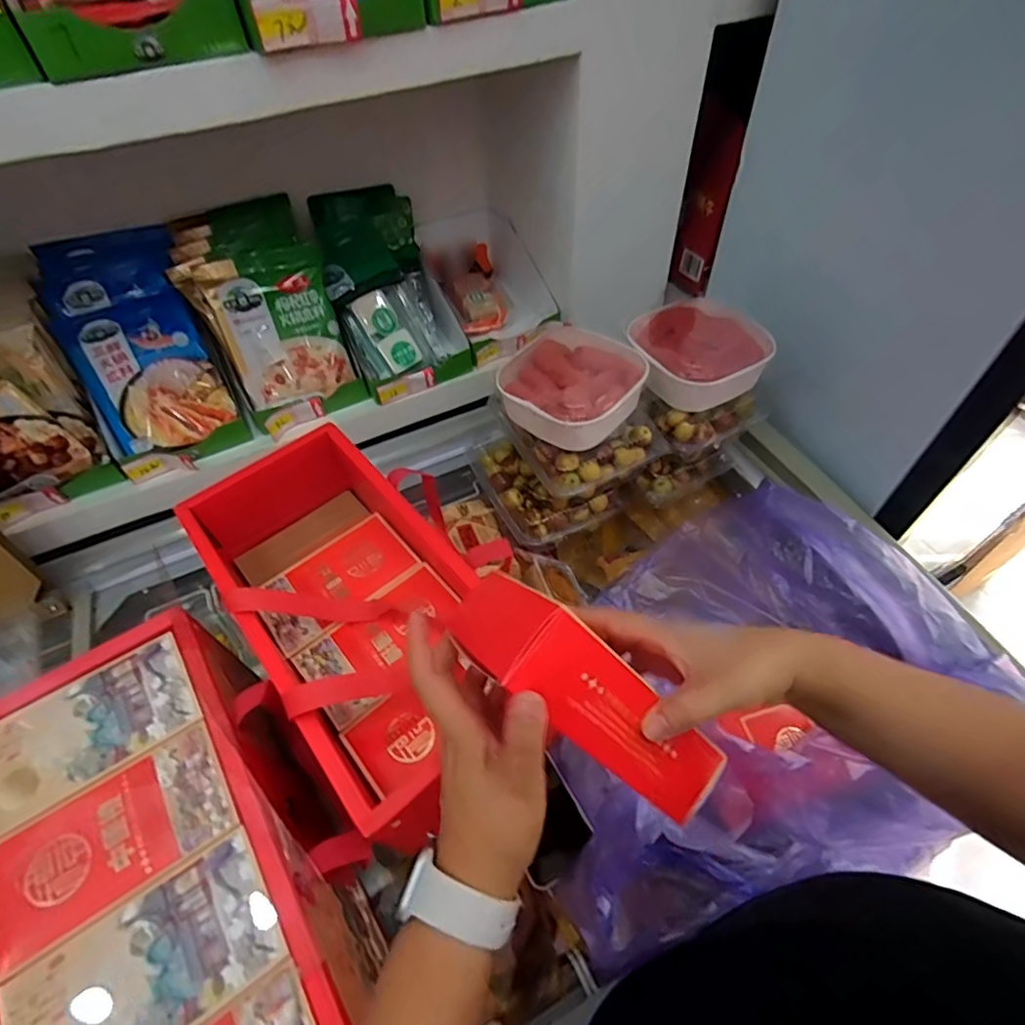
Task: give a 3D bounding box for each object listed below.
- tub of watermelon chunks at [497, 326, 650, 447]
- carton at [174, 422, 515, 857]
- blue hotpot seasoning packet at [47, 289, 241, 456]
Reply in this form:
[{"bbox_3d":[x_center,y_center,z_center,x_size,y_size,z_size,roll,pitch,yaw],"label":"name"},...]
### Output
[{"bbox_3d":[0.074,-0.162,0.710,0.163,0.056,0.168,36,61,27],"label":"tub of watermelon chunks"},{"bbox_3d":[-0.156,0.096,0.570,0.204,0.131,0.414,-34,57,-23],"label":"carton"},{"bbox_3d":[-0.526,-0.199,0.799,0.165,0.033,0.214,-27,96,-21],"label":"blue hotpot seasoning packet"}]

